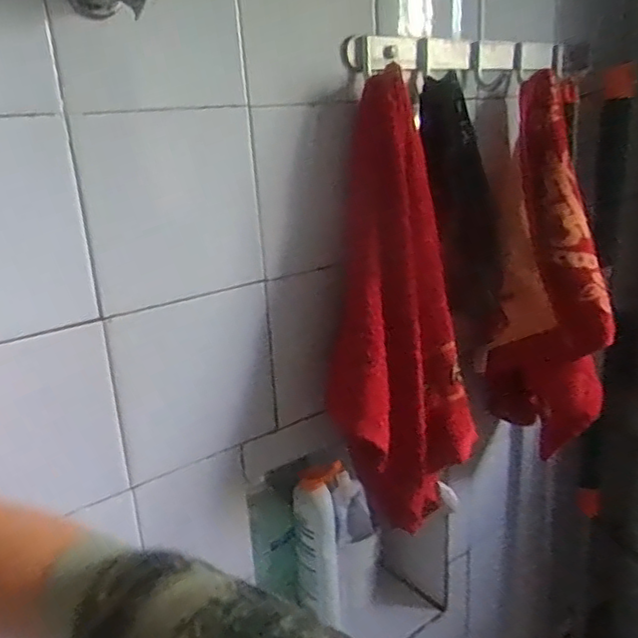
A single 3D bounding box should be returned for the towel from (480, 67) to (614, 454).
[{"bbox_3d":[0.282,-0.053,0.772,0.135,0.444,0.161,2,19,21],"label":"towel"}]

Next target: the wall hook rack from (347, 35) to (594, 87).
[{"bbox_3d":[0.190,-0.290,0.704,0.394,0.046,0.048,-18,22,-36],"label":"wall hook rack"}]

